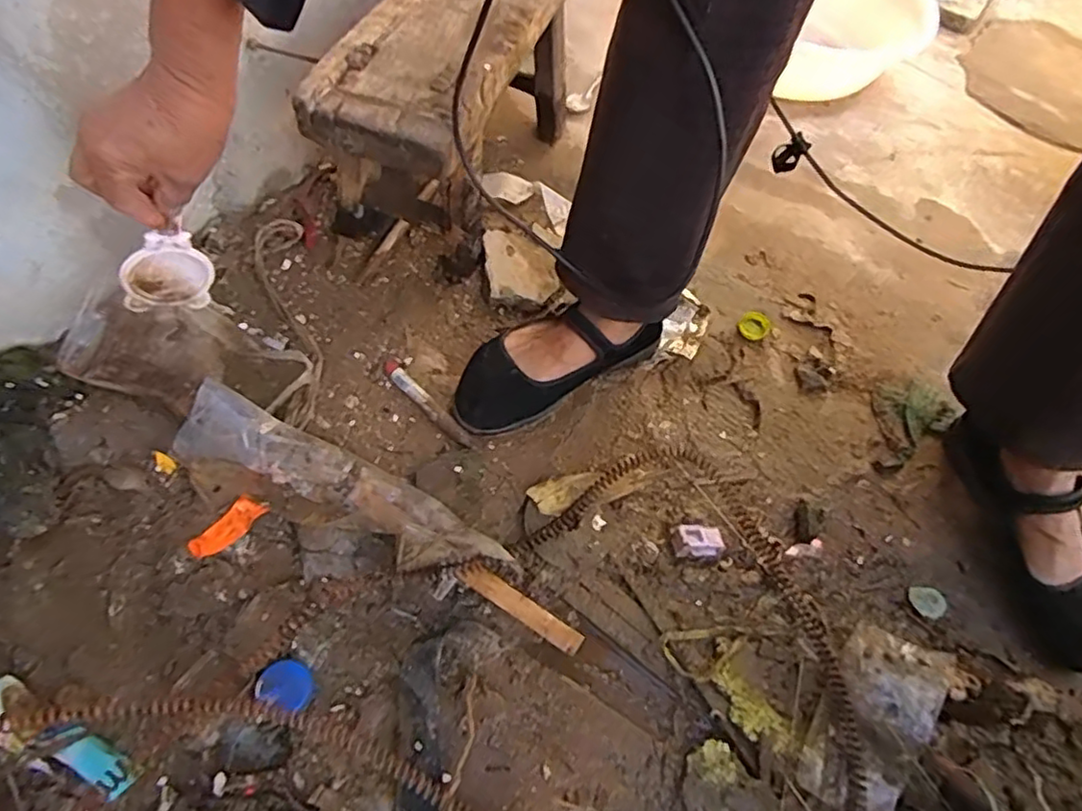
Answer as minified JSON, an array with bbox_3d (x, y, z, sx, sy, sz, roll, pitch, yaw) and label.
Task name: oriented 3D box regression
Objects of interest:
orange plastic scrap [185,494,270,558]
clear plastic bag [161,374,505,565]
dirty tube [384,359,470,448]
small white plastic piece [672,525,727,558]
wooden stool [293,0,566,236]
[{"bbox_3d":[-0.261,0.101,0.534,0.021,0.014,0.063,42,61,17],"label":"orange plastic scrap"},{"bbox_3d":[-0.163,0.069,0.529,0.285,0.070,0.072,25,59,8],"label":"clear plastic bag"},{"bbox_3d":[-0.110,-0.005,0.617,0.020,0.014,0.122,-37,70,-27],"label":"dirty tube"},{"bbox_3d":[0.143,0.122,0.580,0.047,0.012,0.028,2,58,-7],"label":"small white plastic piece"},{"bbox_3d":[-0.085,-0.337,0.699,0.155,0.207,0.418,19,57,3],"label":"wooden stool"}]

